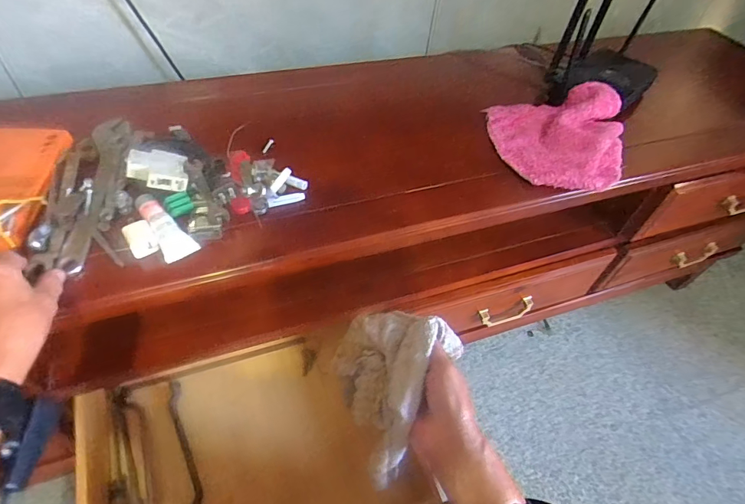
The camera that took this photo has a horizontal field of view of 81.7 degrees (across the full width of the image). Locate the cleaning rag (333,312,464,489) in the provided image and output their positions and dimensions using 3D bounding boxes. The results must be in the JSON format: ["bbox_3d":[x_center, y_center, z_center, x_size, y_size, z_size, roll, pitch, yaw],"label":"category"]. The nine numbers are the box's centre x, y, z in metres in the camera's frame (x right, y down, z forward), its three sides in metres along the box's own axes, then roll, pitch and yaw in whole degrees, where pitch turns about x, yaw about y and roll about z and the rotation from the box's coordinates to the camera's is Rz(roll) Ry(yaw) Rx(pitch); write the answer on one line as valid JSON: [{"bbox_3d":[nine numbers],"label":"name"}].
[{"bbox_3d":[0.012,0.139,0.471,0.113,0.110,0.146,28,53,16],"label":"cleaning rag"}]

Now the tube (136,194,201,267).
[{"bbox_3d":[-0.243,-0.032,0.499,0.036,0.018,0.103,-32,60,-28],"label":"tube"}]

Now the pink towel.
[{"bbox_3d":[0.287,-0.181,0.652,0.202,0.052,0.212,3,51,-3],"label":"pink towel"}]

